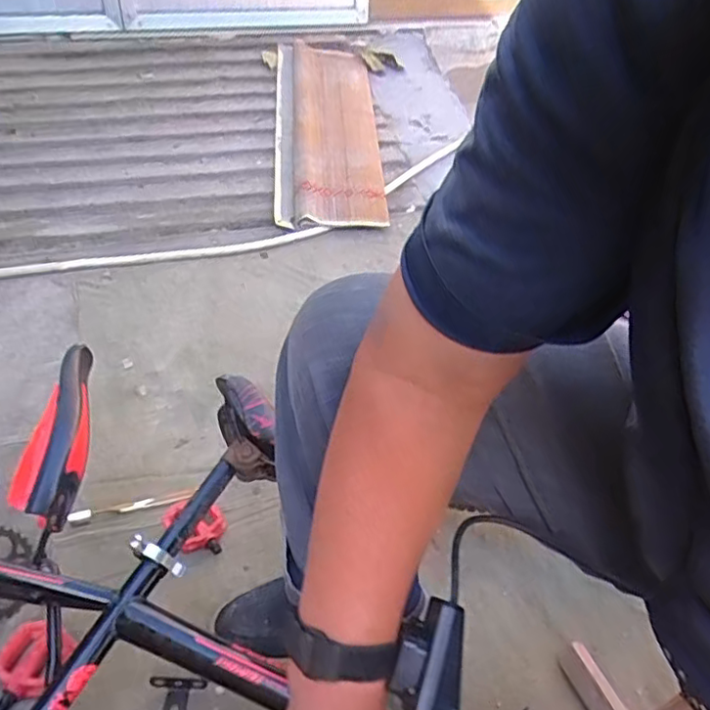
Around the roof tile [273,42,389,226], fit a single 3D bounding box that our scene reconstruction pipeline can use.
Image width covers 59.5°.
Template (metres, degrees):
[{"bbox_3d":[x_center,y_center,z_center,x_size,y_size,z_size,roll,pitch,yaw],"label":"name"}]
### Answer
[{"bbox_3d":[-0.085,-0.599,1.654,0.286,0.054,0.608,0,75,-18],"label":"roof tile"}]

